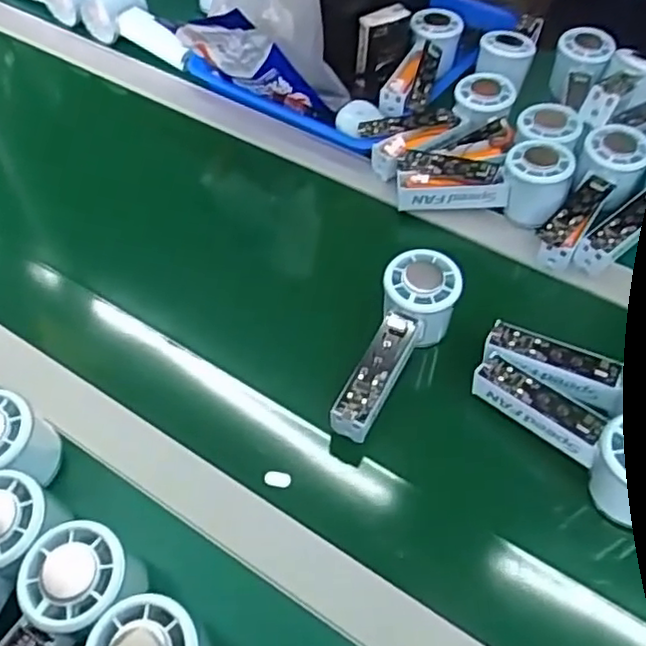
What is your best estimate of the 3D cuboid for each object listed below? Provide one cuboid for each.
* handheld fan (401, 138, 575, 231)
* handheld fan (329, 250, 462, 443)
[{"bbox_3d":[0.144,-0.135,0.606,0.146,0.055,0.059,9,53,7],"label":"handheld fan"},{"bbox_3d":[0.054,0.020,0.506,0.054,0.050,0.153,24,68,17],"label":"handheld fan"}]

